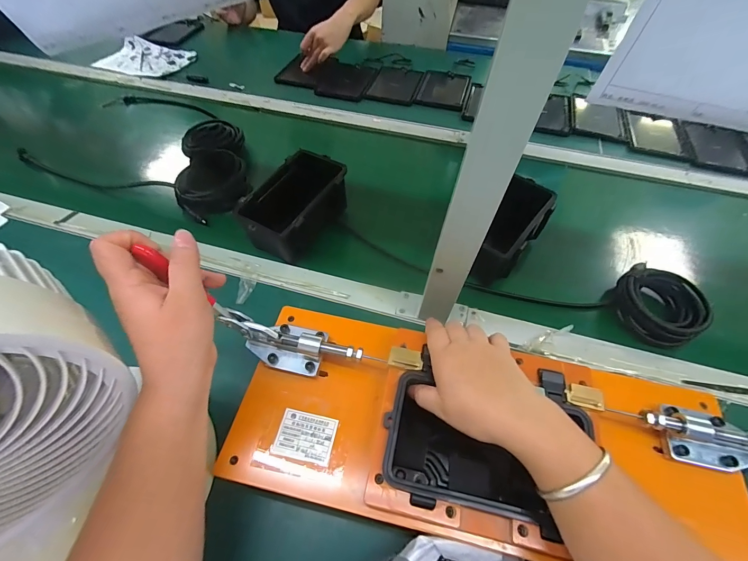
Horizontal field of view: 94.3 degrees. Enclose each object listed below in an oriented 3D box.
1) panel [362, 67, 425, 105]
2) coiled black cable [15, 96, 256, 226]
[{"bbox_3d":[0.057,-0.502,0.880,0.118,0.009,0.170,14,56,9],"label":"panel"},{"bbox_3d":[-0.403,-0.258,0.683,0.409,0.050,0.253,19,57,13],"label":"coiled black cable"}]

